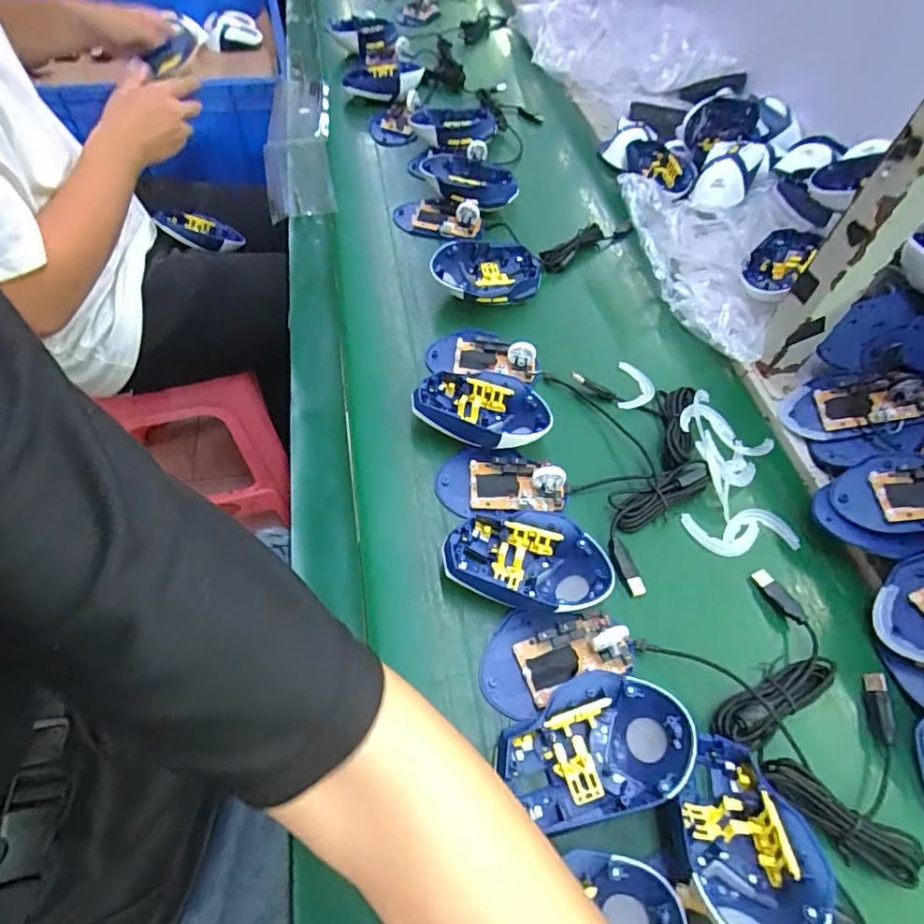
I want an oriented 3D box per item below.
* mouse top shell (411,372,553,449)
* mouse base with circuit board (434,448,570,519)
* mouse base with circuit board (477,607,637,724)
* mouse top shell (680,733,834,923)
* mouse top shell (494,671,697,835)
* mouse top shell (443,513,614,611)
[{"bbox_3d":[0.017,-0.045,0.480,0.121,0.041,0.077,12,57,1],"label":"mouse top shell"},{"bbox_3d":[0.034,0.015,0.446,0.108,0.032,0.063,11,57,0],"label":"mouse base with circuit board"},{"bbox_3d":[0.064,0.128,0.370,0.105,0.022,0.065,-17,61,-17],"label":"mouse base with circuit board"},{"bbox_3d":[0.162,0.217,0.303,0.073,0.049,0.113,8,57,-2],"label":"mouse top shell"},{"bbox_3d":[0.083,0.176,0.333,0.110,0.041,0.075,-8,59,-12],"label":"mouse top shell"},{"bbox_3d":[0.046,0.075,0.400,0.122,0.038,0.078,8,57,-2],"label":"mouse top shell"}]

